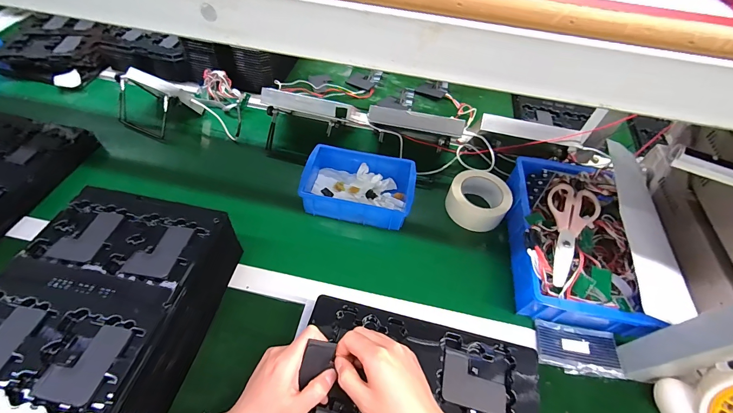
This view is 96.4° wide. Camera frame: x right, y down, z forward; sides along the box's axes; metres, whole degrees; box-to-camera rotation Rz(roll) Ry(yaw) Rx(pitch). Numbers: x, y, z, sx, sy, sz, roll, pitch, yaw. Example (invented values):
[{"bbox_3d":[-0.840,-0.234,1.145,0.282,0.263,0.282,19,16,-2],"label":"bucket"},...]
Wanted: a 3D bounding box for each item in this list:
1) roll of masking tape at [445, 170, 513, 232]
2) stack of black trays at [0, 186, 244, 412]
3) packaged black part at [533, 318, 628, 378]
[{"bbox_3d":[0.215,-0.011,0.632,0.112,0.060,0.108,2,53,-3],"label":"roll of masking tape"},{"bbox_3d":[-0.332,0.132,0.428,0.208,0.118,0.284,11,53,3],"label":"stack of black trays"},{"bbox_3d":[0.313,0.209,0.485,0.111,0.013,0.069,12,53,5],"label":"packaged black part"}]

